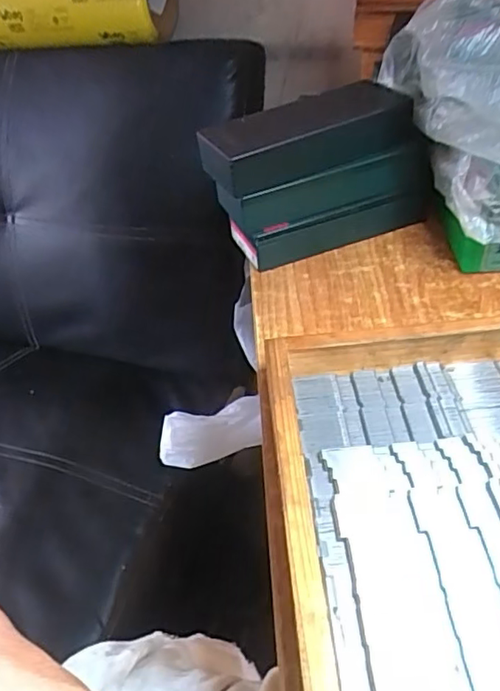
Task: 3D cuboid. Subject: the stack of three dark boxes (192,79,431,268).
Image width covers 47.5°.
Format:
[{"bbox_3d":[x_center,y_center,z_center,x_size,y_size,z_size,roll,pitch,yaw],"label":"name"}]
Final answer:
[{"bbox_3d":[0.049,-0.131,0.435,0.163,0.097,0.076,-16,44,-13],"label":"stack of three dark boxes"}]

